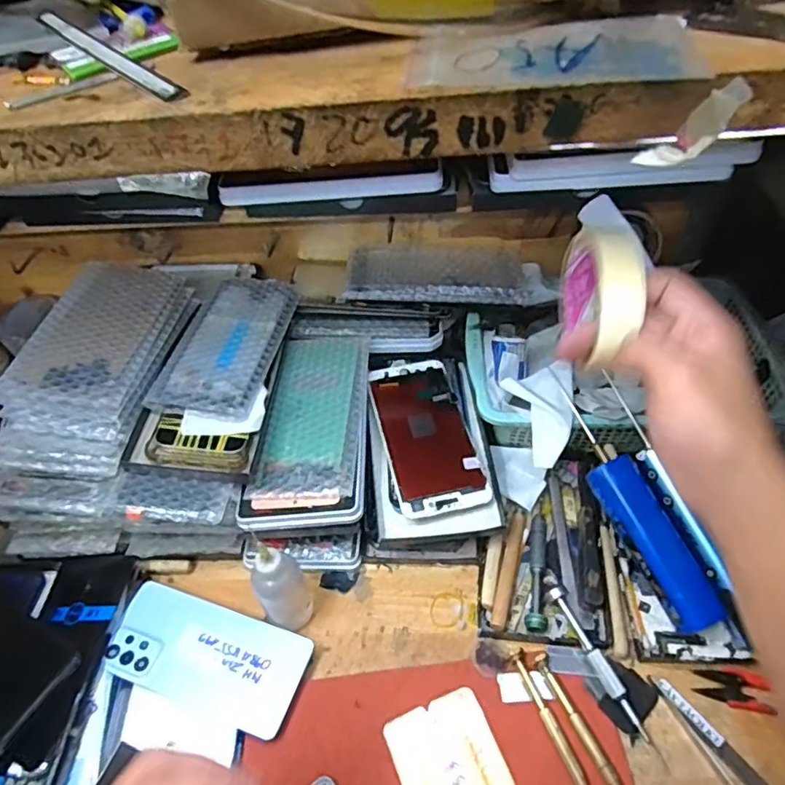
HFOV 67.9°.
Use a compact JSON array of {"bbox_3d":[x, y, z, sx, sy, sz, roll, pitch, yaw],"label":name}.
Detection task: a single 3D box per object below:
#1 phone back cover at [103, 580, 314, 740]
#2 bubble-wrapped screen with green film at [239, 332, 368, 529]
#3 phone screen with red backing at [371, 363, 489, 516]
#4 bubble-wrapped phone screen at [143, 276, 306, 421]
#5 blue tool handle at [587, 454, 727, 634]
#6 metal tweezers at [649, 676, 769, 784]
[{"bbox_3d":[-0.143,0.200,0.445,0.154,0.007,0.071,14,52,14],"label":"phone back cover"},{"bbox_3d":[-0.068,0.026,0.506,0.095,0.018,0.186,-1,53,6],"label":"bubble-wrapped screen with green film"},{"bbox_3d":[0.028,0.034,0.516,0.073,0.009,0.155,-12,54,-7],"label":"phone screen with red backing"},{"bbox_3d":[-0.144,-0.046,0.521,0.087,0.010,0.164,9,50,6],"label":"bubble-wrapped phone screen"},{"bbox_3d":[0.198,0.113,0.442,0.032,0.028,0.131,-21,69,-15],"label":"blue tool handle"},{"bbox_3d":[0.225,0.245,0.382,0.026,0.007,0.127,-22,52,-16],"label":"metal tweezers"}]

